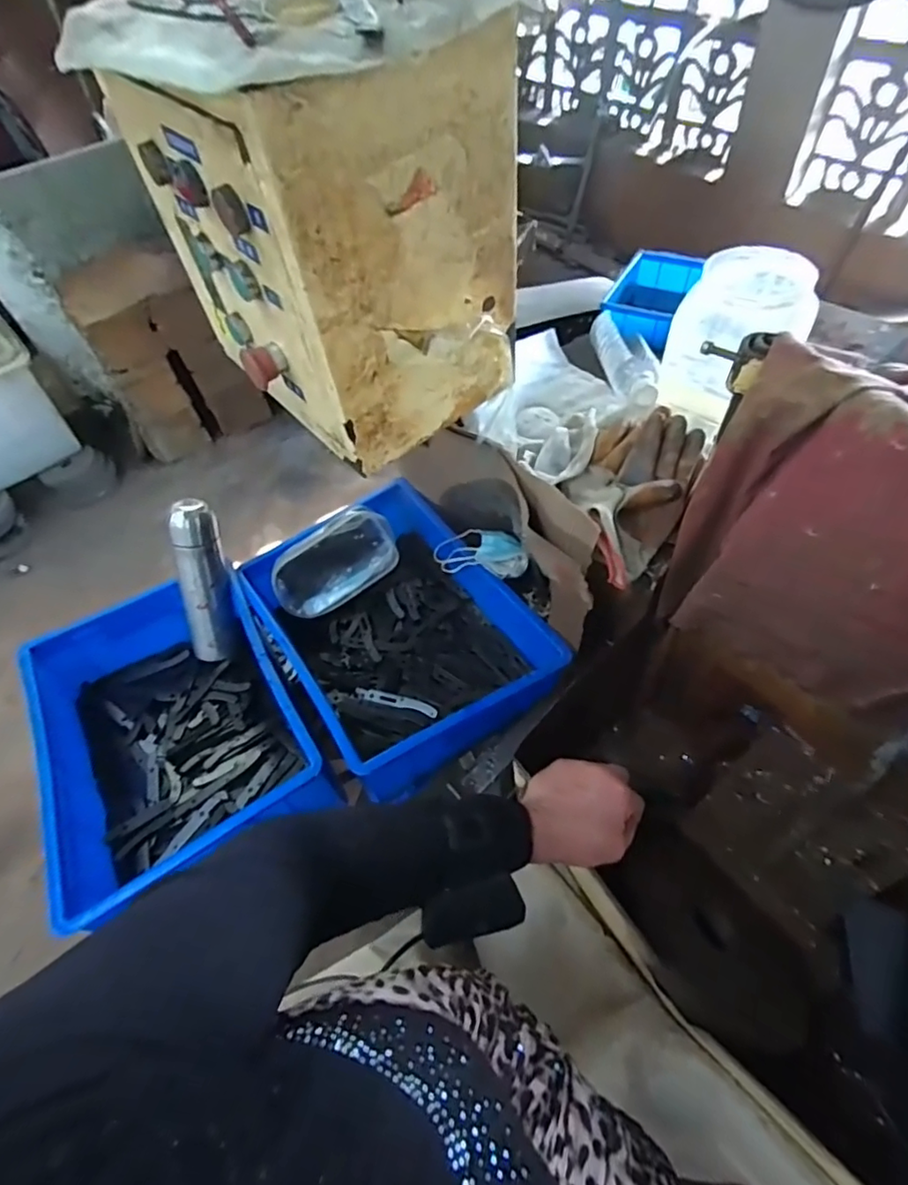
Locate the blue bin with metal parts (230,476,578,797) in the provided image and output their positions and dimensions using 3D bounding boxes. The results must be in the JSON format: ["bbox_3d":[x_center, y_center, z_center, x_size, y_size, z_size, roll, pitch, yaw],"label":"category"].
[{"bbox_3d":[-0.086,0.050,0.814,0.309,0.118,0.409,-31,59,-15],"label":"blue bin with metal parts"}]

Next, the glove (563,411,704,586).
[{"bbox_3d":[0.191,-0.113,0.630,0.123,0.074,0.179,31,64,23],"label":"glove"}]

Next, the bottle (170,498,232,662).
[{"bbox_3d":[-0.356,-0.012,0.818,0.063,0.245,0.056,8,27,10],"label":"bottle"}]

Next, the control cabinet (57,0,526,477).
[{"bbox_3d":[-0.108,-0.301,0.489,0.259,0.284,0.207,37,66,25],"label":"control cabinet"}]

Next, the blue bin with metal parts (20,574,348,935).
[{"bbox_3d":[-0.365,0.171,0.758,0.288,0.129,0.381,-28,58,-13],"label":"blue bin with metal parts"}]

